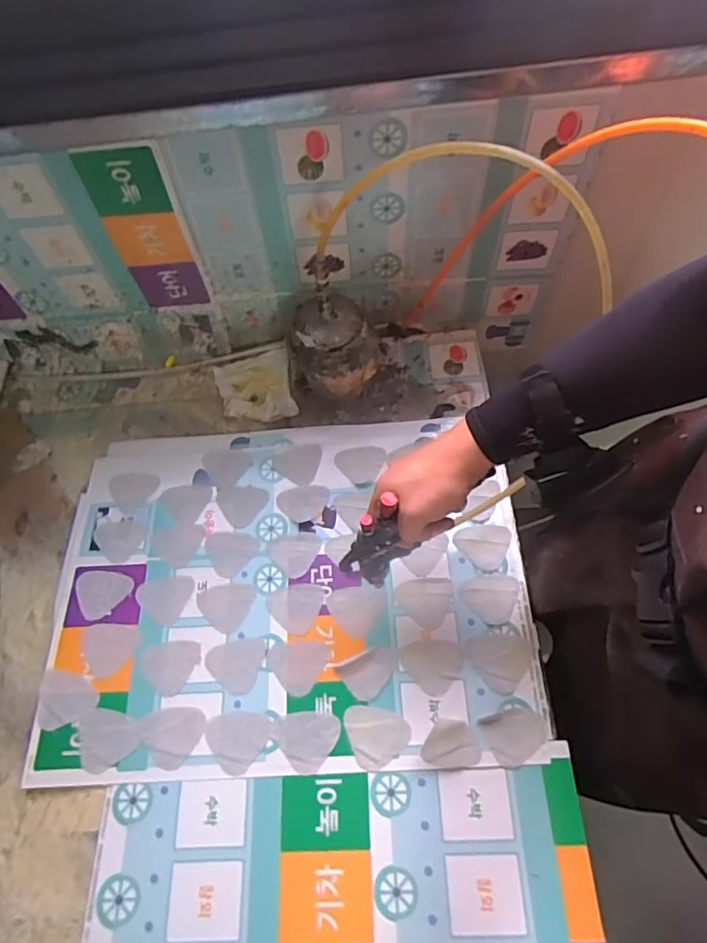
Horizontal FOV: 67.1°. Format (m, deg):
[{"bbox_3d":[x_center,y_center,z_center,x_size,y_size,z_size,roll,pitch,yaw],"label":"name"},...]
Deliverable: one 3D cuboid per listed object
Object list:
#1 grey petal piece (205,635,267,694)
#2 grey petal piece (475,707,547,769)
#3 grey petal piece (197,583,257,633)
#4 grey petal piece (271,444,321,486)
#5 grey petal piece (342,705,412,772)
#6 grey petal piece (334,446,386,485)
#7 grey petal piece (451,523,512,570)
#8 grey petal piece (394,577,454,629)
[{"bbox_3d":[-0.127,0.204,0.565,0.061,0.004,0.057,3,64,5],"label":"grey petal piece"},{"bbox_3d":[0.160,0.259,0.528,0.058,0.004,0.051,-28,65,-10],"label":"grey petal piece"},{"bbox_3d":[-0.146,0.147,0.601,0.055,0.004,0.058,26,68,15],"label":"grey petal piece"},{"bbox_3d":[-0.072,-0.012,0.670,0.059,0.004,0.055,8,65,7],"label":"grey petal piece"},{"bbox_3d":[0.023,0.258,0.530,0.058,0.004,0.058,-27,65,-10],"label":"grey petal piece"},{"bbox_3d":[0.008,-0.009,0.661,0.062,0.004,0.050,2,64,4],"label":"grey petal piece"},{"bbox_3d":[0.149,0.080,0.612,0.056,0.007,0.053,32,70,17],"label":"grey petal piece"},{"bbox_3d":[0.079,0.145,0.589,0.063,0.004,0.053,-5,64,1],"label":"grey petal piece"}]

